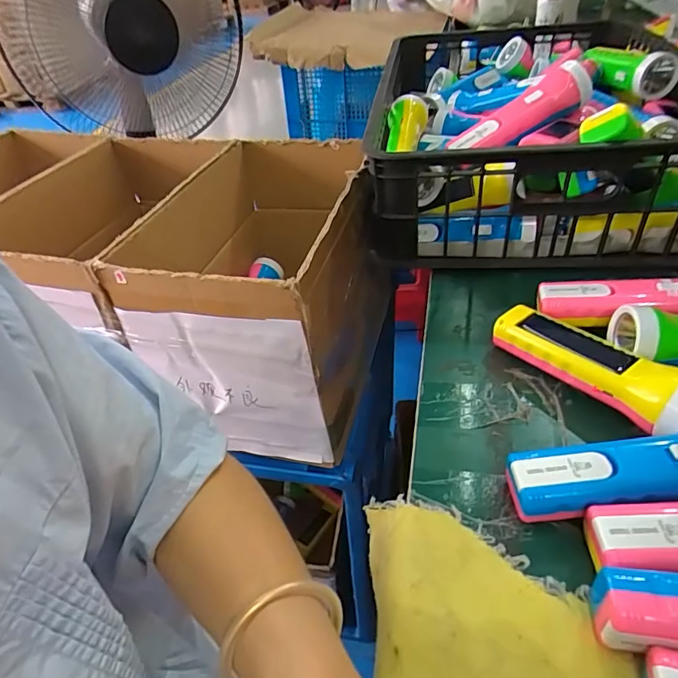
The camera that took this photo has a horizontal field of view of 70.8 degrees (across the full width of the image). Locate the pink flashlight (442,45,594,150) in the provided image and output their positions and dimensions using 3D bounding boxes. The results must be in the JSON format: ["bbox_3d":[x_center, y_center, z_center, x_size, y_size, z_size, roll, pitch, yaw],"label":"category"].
[{"bbox_3d":[0.206,-0.252,0.535,0.149,0.045,0.045,-27,39,15],"label":"pink flashlight"}]

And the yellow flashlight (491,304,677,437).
[{"bbox_3d":[0.199,0.020,0.379,0.050,0.055,0.162,-24,45,-21],"label":"yellow flashlight"}]

